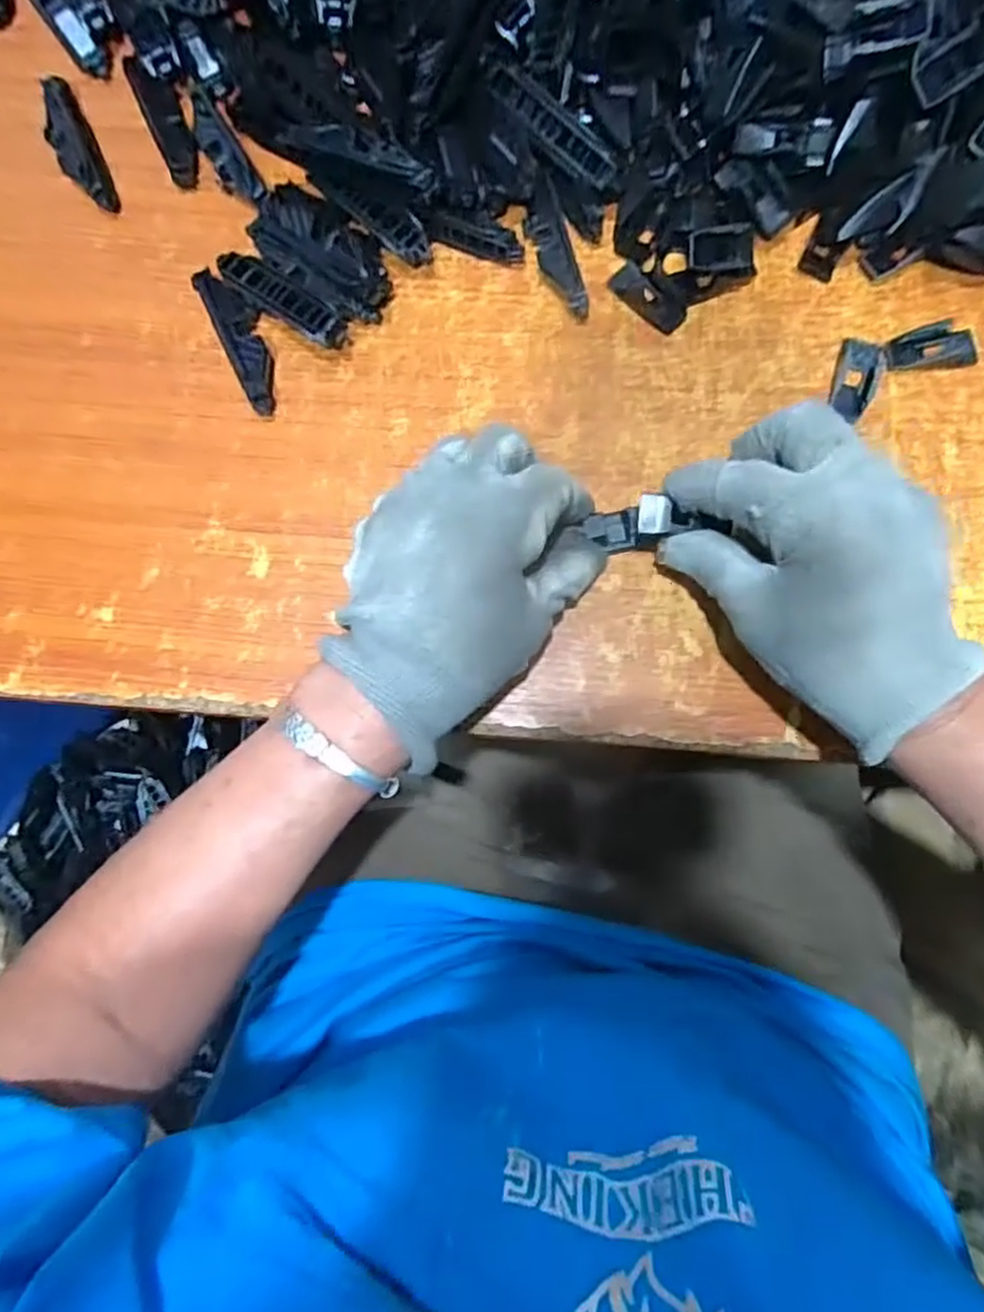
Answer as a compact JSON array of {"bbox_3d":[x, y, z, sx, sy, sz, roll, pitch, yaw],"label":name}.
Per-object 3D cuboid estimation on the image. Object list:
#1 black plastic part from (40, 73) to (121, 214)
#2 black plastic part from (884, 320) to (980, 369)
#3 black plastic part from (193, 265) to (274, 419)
[{"bbox_3d":[-0.218,-0.266,0.371,0.021,0.019,0.070,-24,81,-1],"label":"black plastic part"},{"bbox_3d":[0.212,-0.150,0.343,0.042,0.006,0.023,-9,81,2],"label":"black plastic part"},{"bbox_3d":[-0.124,-0.159,0.356,0.022,0.017,0.078,-25,81,-1],"label":"black plastic part"}]

